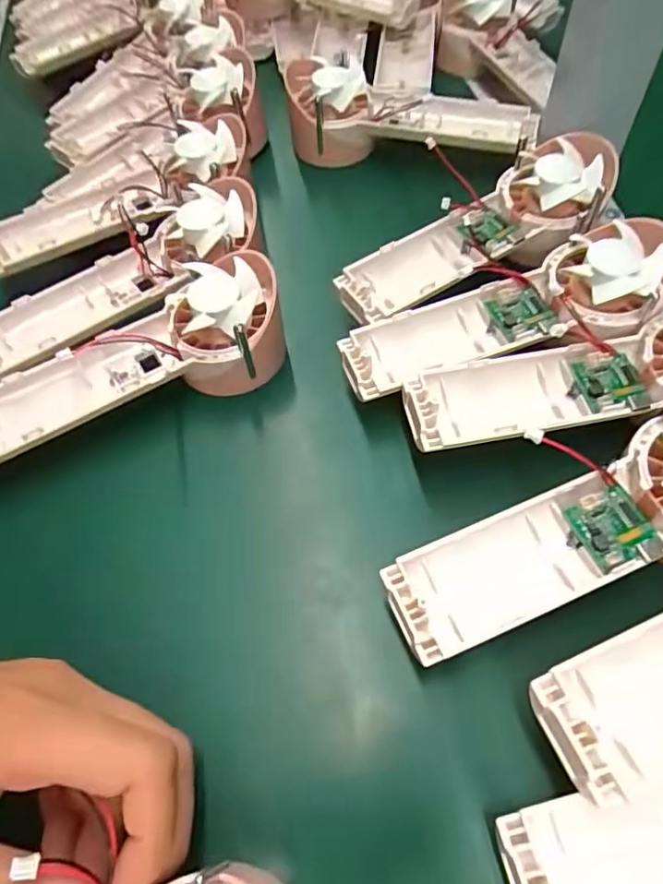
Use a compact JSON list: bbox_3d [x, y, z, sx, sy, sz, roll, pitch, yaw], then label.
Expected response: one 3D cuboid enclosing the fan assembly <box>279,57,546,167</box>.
[{"bbox_3d":[0.056,-0.234,0.407,0.171,0.047,0.078,11,61,10],"label":"fan assembly"}]

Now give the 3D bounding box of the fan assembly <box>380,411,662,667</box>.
[{"bbox_3d":[0.108,0.037,0.232,0.177,0.035,0.062,-24,61,-10],"label":"fan assembly"}]

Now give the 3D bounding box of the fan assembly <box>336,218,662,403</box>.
[{"bbox_3d":[0.093,-0.063,0.293,0.174,0.038,0.059,-21,61,-8],"label":"fan assembly"}]

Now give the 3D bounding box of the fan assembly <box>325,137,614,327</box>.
[{"bbox_3d":[0.086,-0.116,0.328,0.171,0.045,0.061,-35,64,-16],"label":"fan assembly"}]

